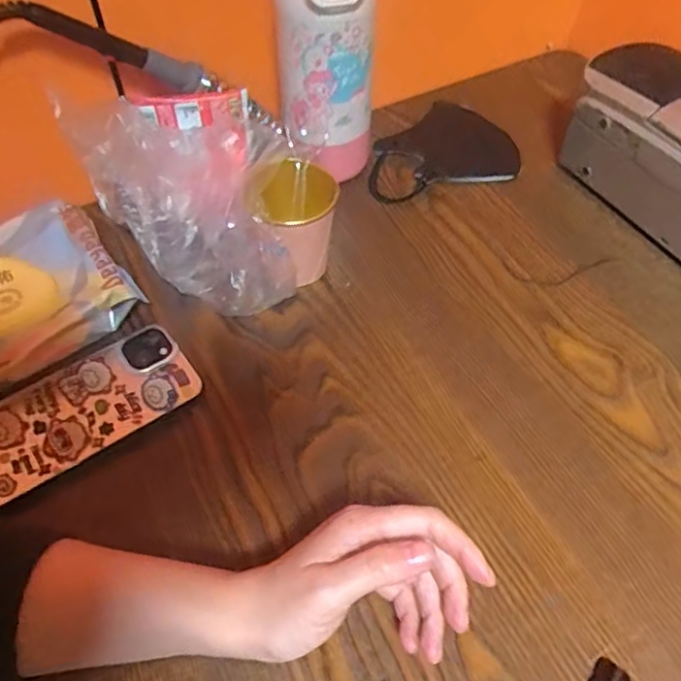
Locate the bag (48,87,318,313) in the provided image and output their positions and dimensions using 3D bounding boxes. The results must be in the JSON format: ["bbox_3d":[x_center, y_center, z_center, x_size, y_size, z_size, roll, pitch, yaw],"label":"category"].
[{"bbox_3d":[-0.092,-0.109,0.470,0.163,0.111,0.131,35,61,22],"label":"bag"}]

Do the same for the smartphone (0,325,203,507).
[{"bbox_3d":[-0.171,0.045,0.414,0.146,0.008,0.073,-31,60,-21],"label":"smartphone"}]

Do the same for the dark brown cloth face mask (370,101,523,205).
[{"bbox_3d":[0.085,-0.172,0.563,0.137,0.036,0.090,-14,55,-11],"label":"dark brown cloth face mask"}]

